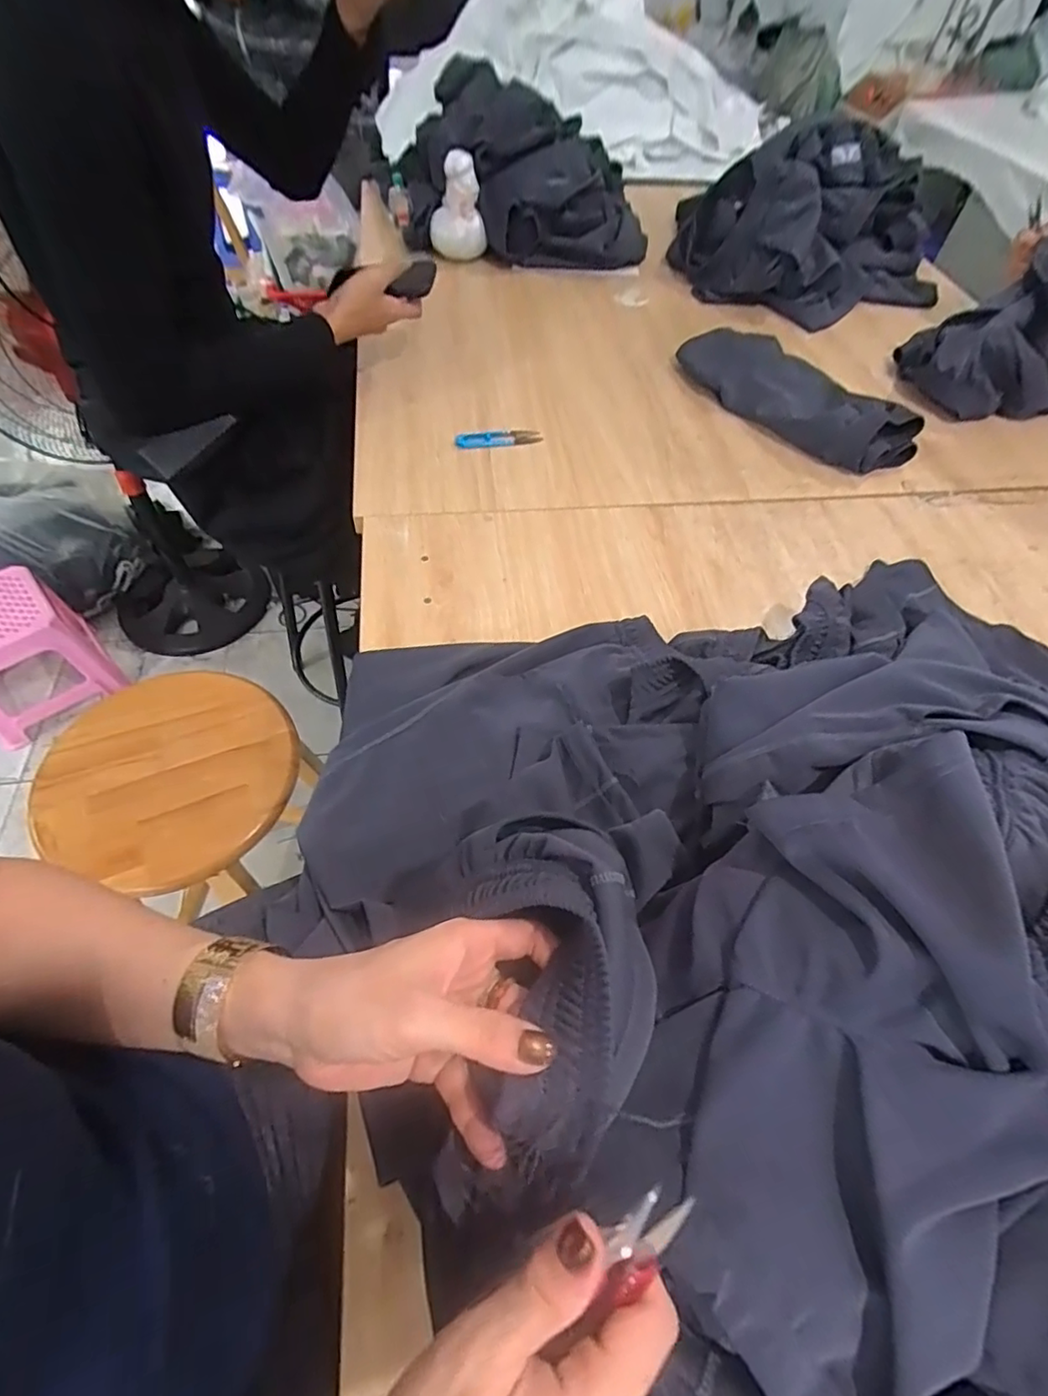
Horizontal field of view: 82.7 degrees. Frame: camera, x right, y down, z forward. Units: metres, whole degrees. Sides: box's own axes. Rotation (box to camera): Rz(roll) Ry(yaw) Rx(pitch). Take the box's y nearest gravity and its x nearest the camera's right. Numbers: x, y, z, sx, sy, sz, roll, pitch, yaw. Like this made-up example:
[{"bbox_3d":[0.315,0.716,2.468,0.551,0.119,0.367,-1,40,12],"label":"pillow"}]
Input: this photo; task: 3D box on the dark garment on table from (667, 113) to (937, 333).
[{"bbox_3d":[0.537,-0.887,1.109,0.482,0.194,0.354,1,55,-2],"label":"dark garment on table"}]

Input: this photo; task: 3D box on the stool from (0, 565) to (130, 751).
[{"bbox_3d":[-1.133,-0.103,1.337,0.268,0.240,0.243,-34,63,-23],"label":"stool"}]

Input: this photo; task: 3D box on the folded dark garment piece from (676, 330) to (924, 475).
[{"bbox_3d":[0.400,-0.455,0.883,0.200,0.074,0.343,-25,60,-18],"label":"folded dark garment piece"}]

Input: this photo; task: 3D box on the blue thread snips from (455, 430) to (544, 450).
[{"bbox_3d":[-0.035,-0.366,0.837,0.121,0.008,0.024,-5,56,-6],"label":"blue thread snips"}]

